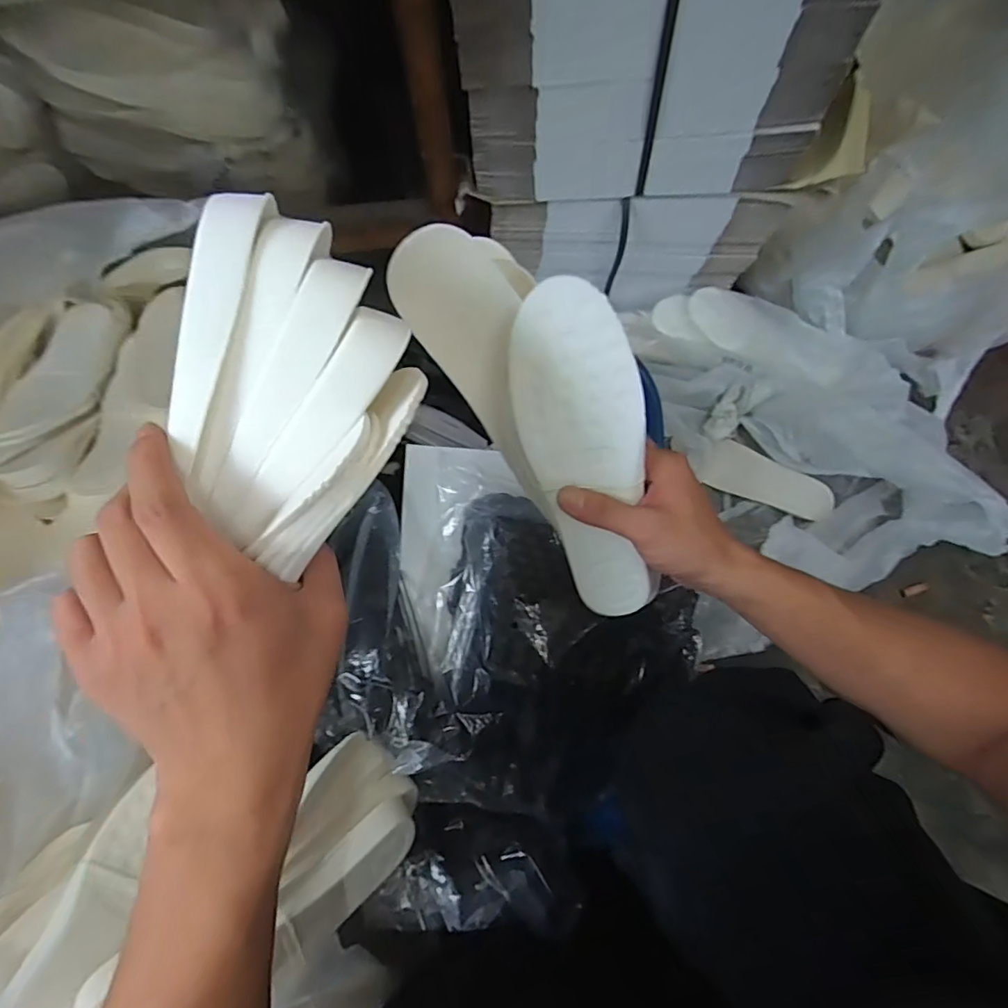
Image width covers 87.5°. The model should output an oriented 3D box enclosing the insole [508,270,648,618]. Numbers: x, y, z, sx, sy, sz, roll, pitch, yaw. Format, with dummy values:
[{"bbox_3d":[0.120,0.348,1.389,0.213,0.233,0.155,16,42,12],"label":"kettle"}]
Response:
[{"bbox_3d":[0.059,-0.023,0.356,0.078,0.005,0.235,-9,116,17],"label":"insole"}]

